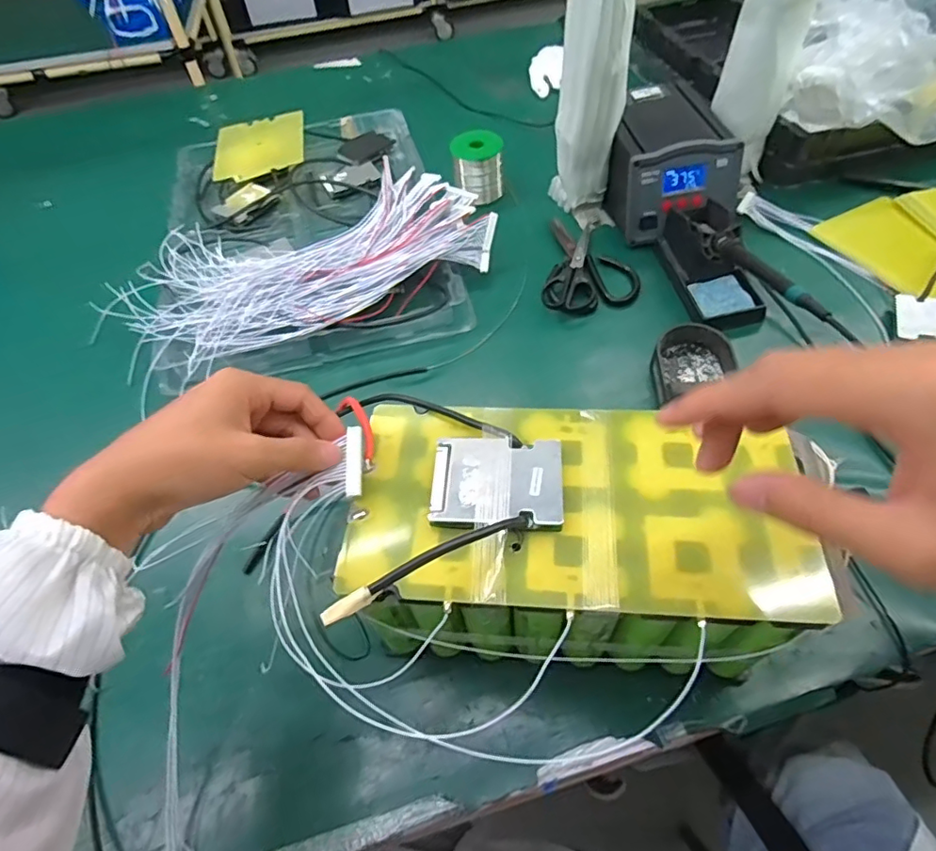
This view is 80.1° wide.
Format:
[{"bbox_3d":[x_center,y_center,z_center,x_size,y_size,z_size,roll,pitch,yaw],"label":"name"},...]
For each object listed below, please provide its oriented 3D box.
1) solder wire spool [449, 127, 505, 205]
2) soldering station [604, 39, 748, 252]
[{"bbox_3d":[0.014,-0.352,0.759,0.070,0.079,0.056,-5,55,0],"label":"solder wire spool"},{"bbox_3d":[0.239,-0.328,0.695,0.131,0.098,0.188,-11,55,-4],"label":"soldering station"}]

